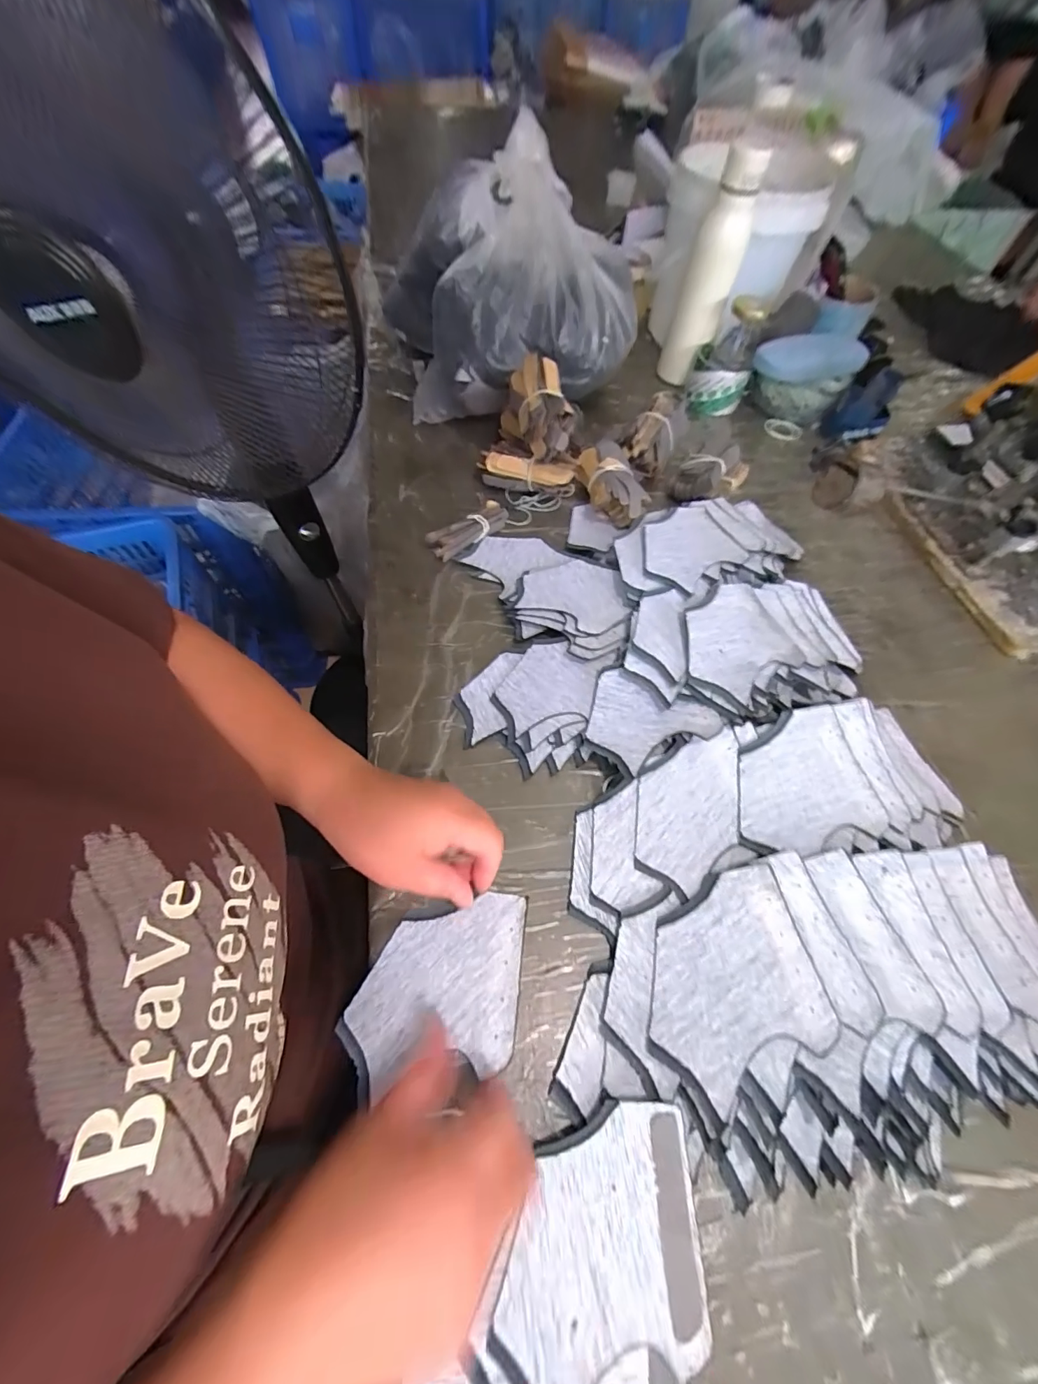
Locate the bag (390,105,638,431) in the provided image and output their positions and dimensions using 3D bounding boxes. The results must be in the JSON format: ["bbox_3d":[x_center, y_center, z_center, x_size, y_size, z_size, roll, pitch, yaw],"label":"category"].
[{"bbox_3d":[-0.005,-0.494,0.596,0.309,0.223,0.233,-8,61,-6],"label":"bag"}]

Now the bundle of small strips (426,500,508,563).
[{"bbox_3d":[-0.053,-0.183,0.521,0.034,0.031,0.101,39,64,18],"label":"bundle of small strips"}]

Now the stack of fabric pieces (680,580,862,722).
[{"bbox_3d":[0.242,-0.047,0.449,0.217,0.041,0.134,-19,62,-14],"label":"stack of fabric pieces"}]

